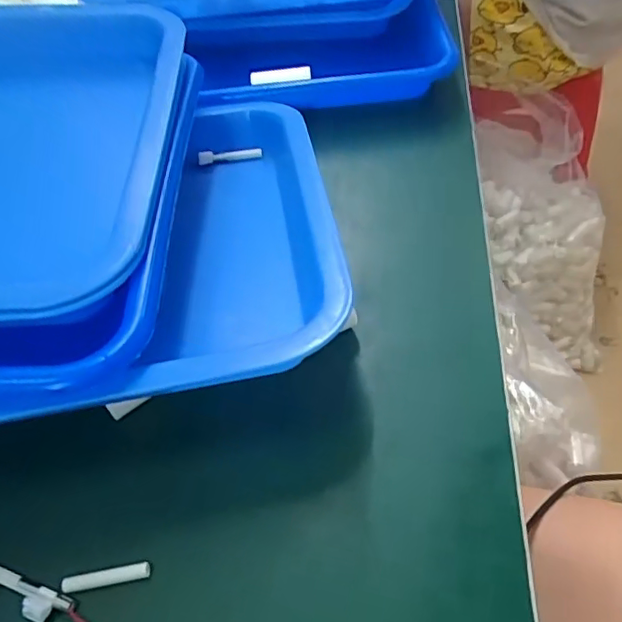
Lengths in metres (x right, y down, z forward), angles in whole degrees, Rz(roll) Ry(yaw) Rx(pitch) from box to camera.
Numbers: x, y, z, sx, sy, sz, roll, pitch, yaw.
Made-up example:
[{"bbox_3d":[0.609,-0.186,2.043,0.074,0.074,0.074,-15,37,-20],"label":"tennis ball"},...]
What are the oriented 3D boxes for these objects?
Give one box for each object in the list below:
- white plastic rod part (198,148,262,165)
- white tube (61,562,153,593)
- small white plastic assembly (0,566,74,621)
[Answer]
[{"bbox_3d":[-0.050,-0.096,0.353,0.039,0.007,0.005,-11,50,-3],"label":"white plastic rod part"},{"bbox_3d":[-0.074,0.096,0.207,0.031,0.004,0.006,-11,50,-3],"label":"white tube"},{"bbox_3d":[-0.113,0.099,0.208,0.058,0.008,0.011,14,53,17],"label":"small white plastic assembly"}]

